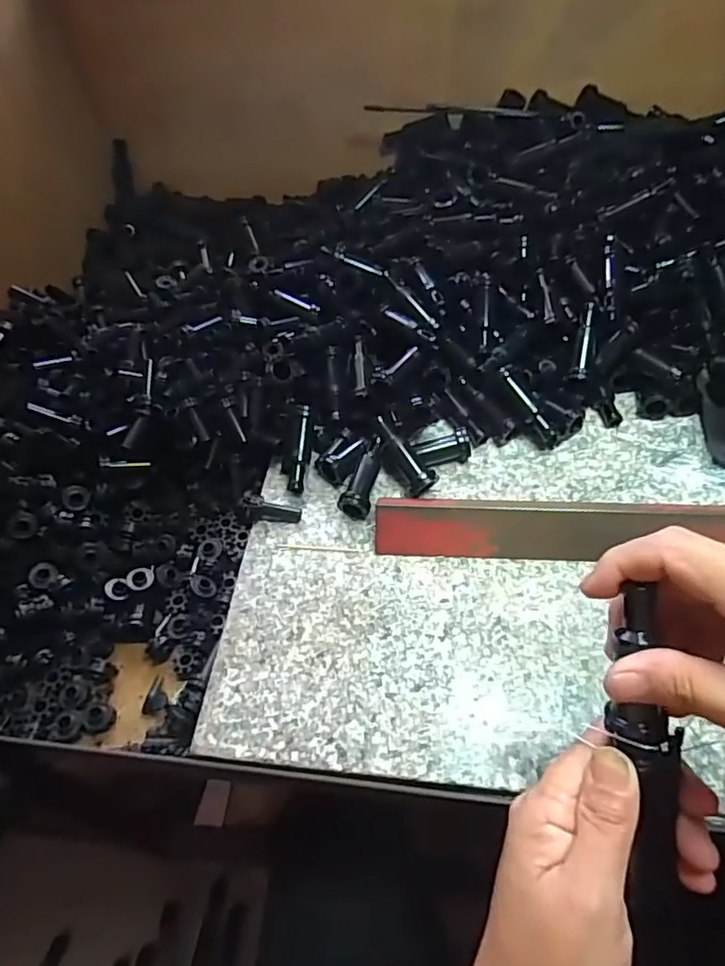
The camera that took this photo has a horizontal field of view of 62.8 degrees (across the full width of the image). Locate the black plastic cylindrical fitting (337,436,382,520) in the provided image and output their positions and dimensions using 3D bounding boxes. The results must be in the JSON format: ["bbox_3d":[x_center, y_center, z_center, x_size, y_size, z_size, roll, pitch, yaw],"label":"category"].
[{"bbox_3d":[0.000,-0.003,0.451,0.022,0.026,0.061,8,53,11],"label":"black plastic cylindrical fitting"}]

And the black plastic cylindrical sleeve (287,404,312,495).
[{"bbox_3d":[-0.048,-0.026,0.464,0.012,0.011,0.068,5,82,9],"label":"black plastic cylindrical sleeve"}]

